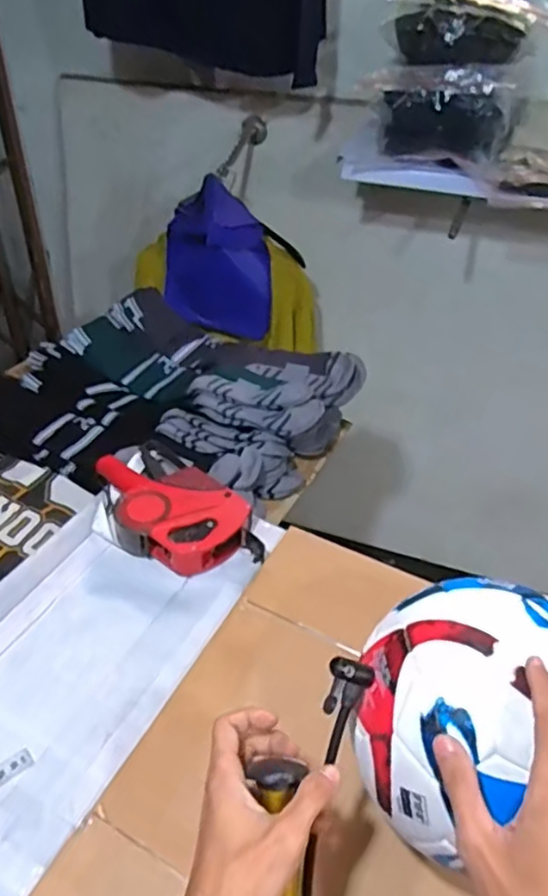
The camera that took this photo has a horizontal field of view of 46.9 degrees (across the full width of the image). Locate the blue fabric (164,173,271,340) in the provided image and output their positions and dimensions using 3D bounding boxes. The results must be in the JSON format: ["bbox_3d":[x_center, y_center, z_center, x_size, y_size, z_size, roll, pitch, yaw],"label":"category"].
[{"bbox_3d":[-0.124,-0.407,1.406,0.216,0.332,0.121,-12,43,-14],"label":"blue fabric"}]

